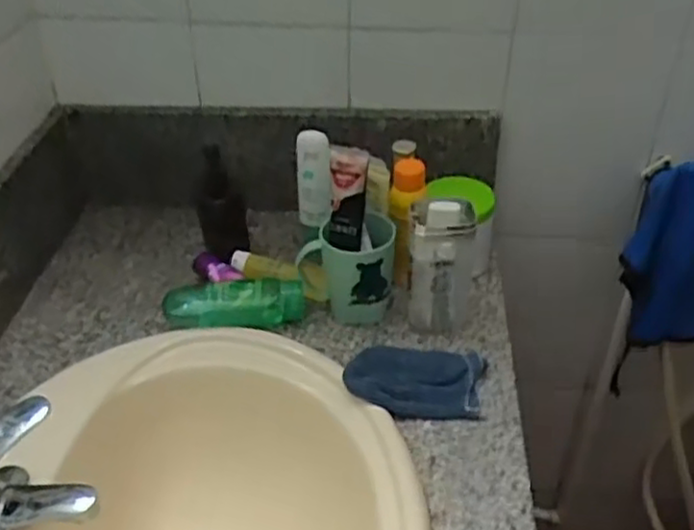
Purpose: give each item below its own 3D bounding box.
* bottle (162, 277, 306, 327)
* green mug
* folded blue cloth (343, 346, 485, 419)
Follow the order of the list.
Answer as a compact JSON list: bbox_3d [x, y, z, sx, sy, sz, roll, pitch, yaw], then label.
[{"bbox_3d":[-0.134,0.047,0.880,0.167,0.042,0.057,-1,39,-1],"label":"bottle"},{"bbox_3d":[-0.001,0.008,0.870,0.111,0.109,0.082,-1,39,-1],"label":"green mug"},{"bbox_3d":[0.073,0.115,0.789,0.137,0.031,0.098,7,40,8],"label":"folded blue cloth"}]

